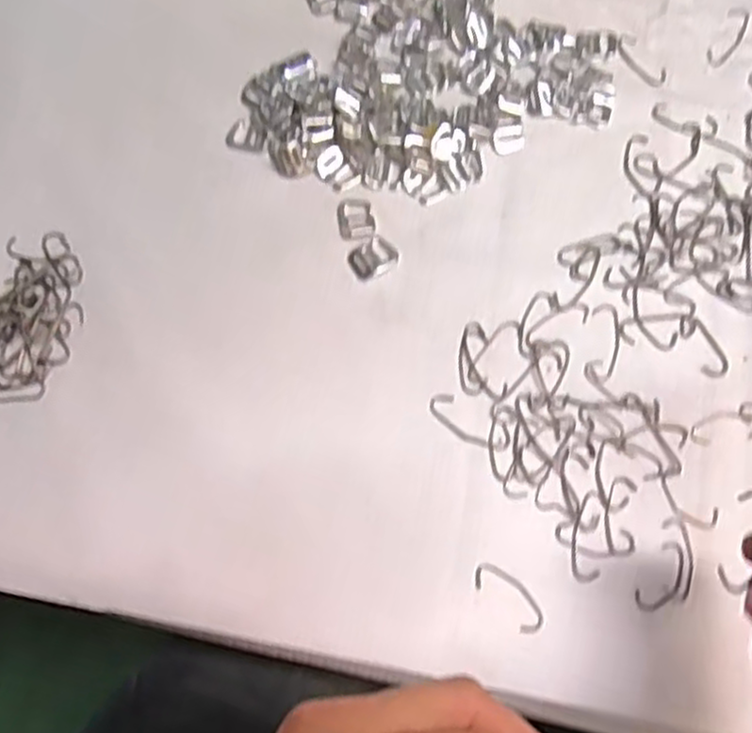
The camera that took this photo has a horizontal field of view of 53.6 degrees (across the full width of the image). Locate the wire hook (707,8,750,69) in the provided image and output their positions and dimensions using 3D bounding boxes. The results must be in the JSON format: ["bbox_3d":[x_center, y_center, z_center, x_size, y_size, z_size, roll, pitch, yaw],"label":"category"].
[{"bbox_3d":[0.207,-0.193,0.437,0.014,0.004,0.045,28,75,10],"label":"wire hook"}]

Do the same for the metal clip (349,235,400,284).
[{"bbox_3d":[-0.001,-0.056,0.389,0.025,0.004,0.019,-33,75,-9],"label":"metal clip"}]

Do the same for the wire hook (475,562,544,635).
[{"bbox_3d":[0.061,0.104,0.336,0.037,0.004,0.015,43,78,13],"label":"wire hook"}]

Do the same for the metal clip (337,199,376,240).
[{"bbox_3d":[-0.011,-0.079,0.397,0.019,0.004,0.026,-11,72,-3],"label":"metal clip"}]

